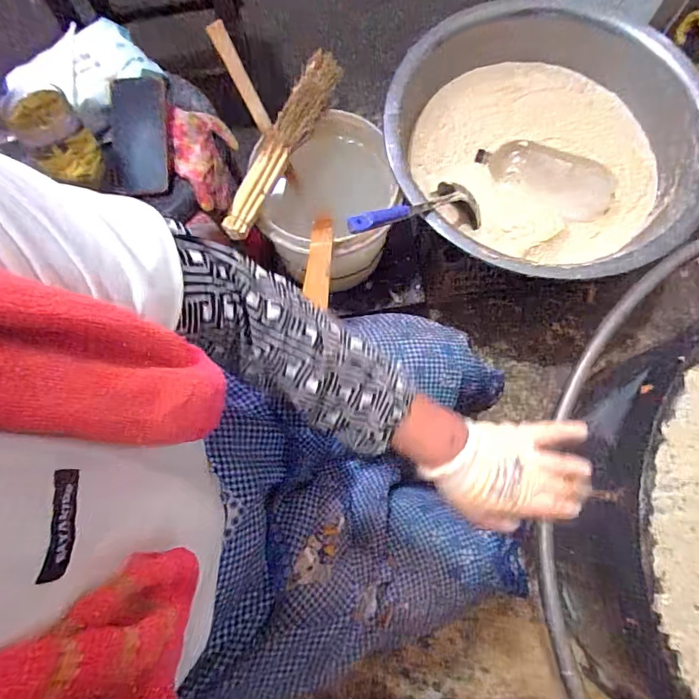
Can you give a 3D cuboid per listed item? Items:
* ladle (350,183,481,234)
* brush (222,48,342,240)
[{"bbox_3d":[0.106,-0.211,0.682,0.100,0.044,0.325,49,42,12],"label":"ladle"},{"bbox_3d":[-0.104,-0.339,0.727,0.068,0.040,0.367,23,76,6],"label":"brush"}]

